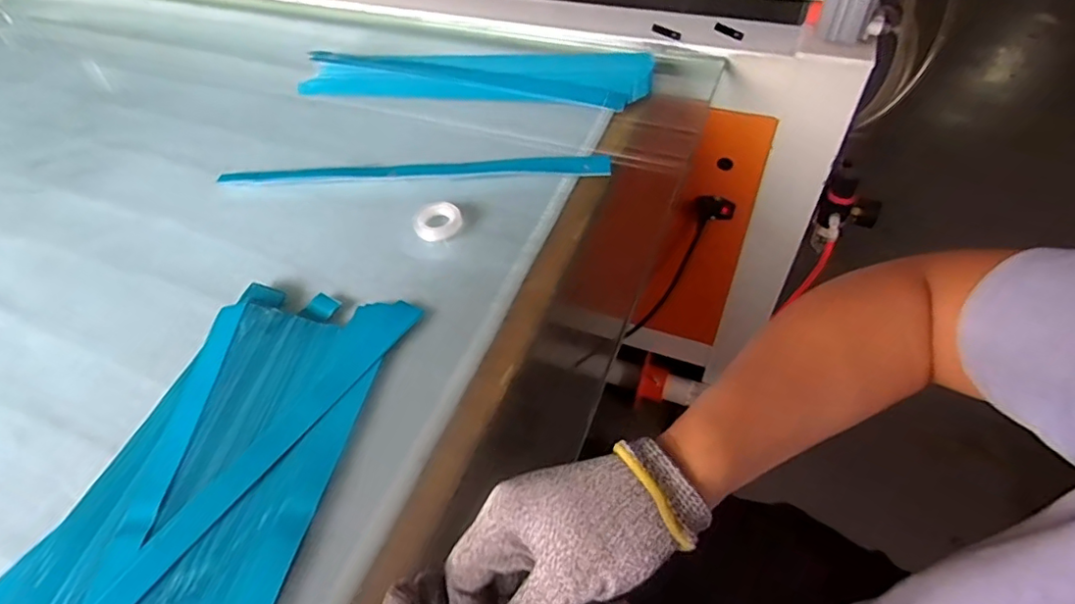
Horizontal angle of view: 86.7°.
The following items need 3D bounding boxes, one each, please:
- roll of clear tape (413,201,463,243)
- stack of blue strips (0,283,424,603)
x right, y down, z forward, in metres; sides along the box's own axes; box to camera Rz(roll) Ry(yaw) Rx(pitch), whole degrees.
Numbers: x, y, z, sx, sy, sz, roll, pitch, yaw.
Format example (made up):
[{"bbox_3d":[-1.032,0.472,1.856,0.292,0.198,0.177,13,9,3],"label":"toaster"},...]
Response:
[{"bbox_3d":[-0.091,-0.075,0.521,0.044,0.011,0.043,-3,51,3],"label":"roll of clear tape"},{"bbox_3d":[-0.236,0.150,0.337,0.186,0.020,0.417,9,53,13],"label":"stack of blue strips"}]

